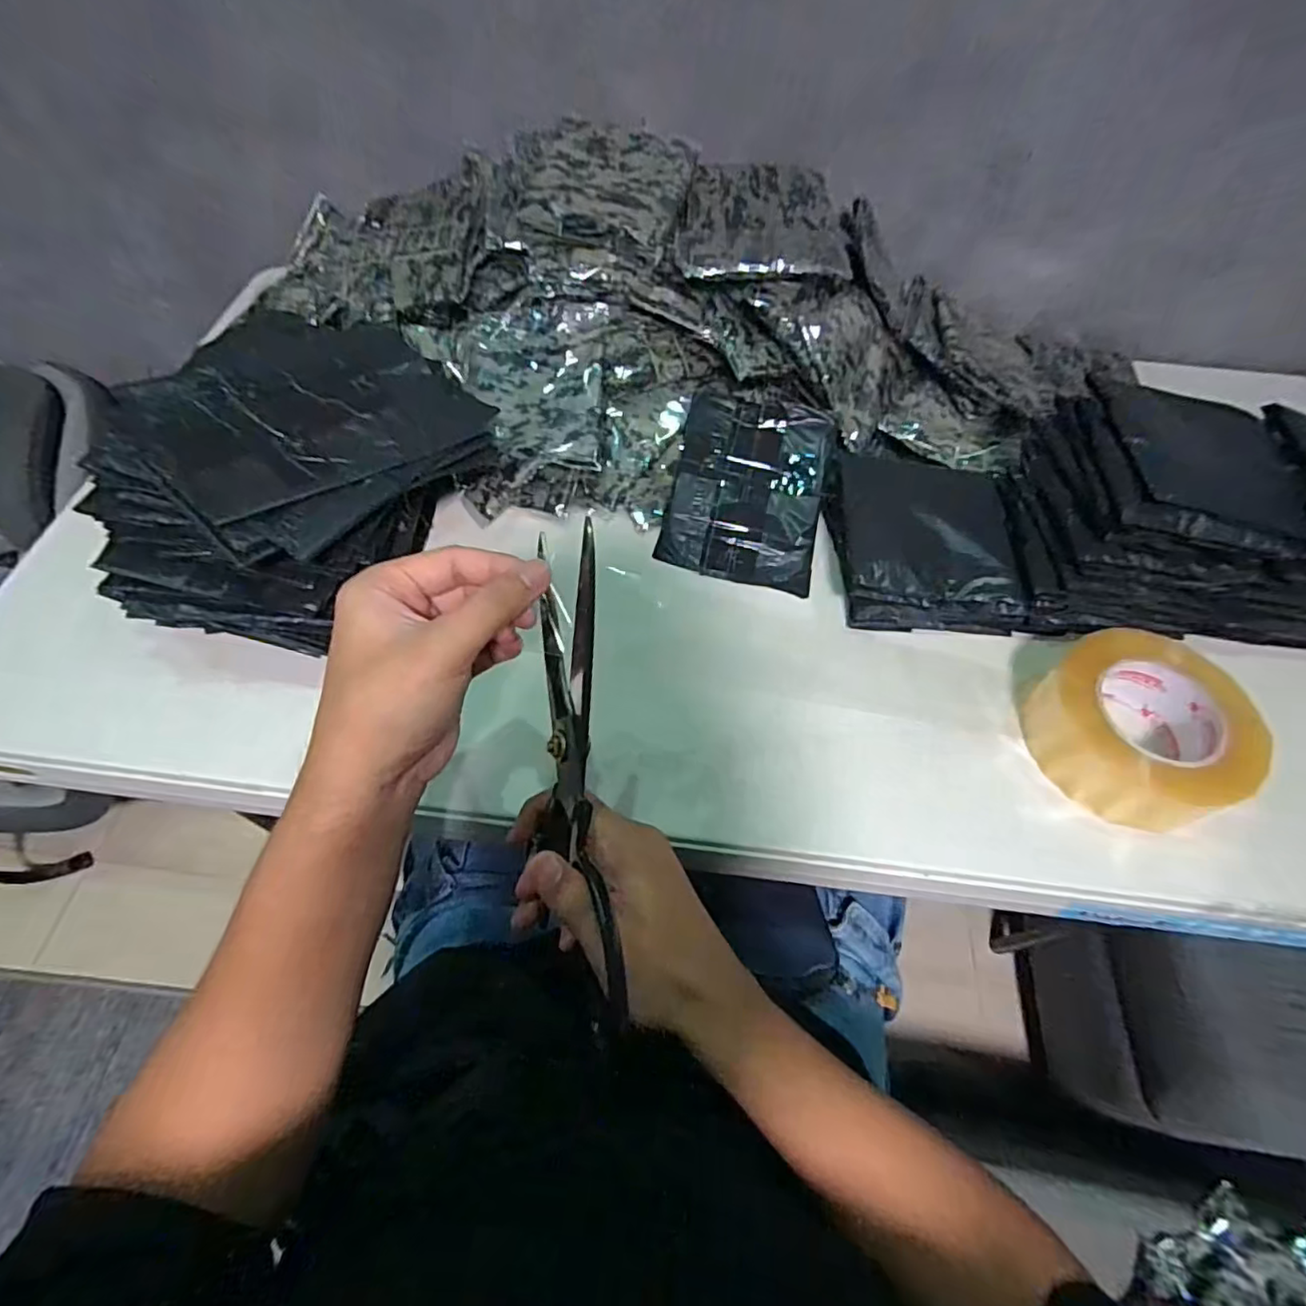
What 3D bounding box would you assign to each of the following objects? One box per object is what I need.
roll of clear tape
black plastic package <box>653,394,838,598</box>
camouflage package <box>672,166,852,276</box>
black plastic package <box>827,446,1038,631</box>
[{"bbox_3d":[0.332,0.052,0.427,0.115,0.065,0.123,1,59,-2],"label":"roll of clear tape"},{"bbox_3d":[0.083,-0.141,0.543,0.130,0.012,0.165,13,81,2],"label":"black plastic package"},{"bbox_3d":[0.092,-0.364,0.528,0.139,0.031,0.124,0,59,-3],"label":"camouflage package"},{"bbox_3d":[0.223,-0.096,0.516,0.142,0.055,0.148,2,59,-2],"label":"black plastic package"}]

